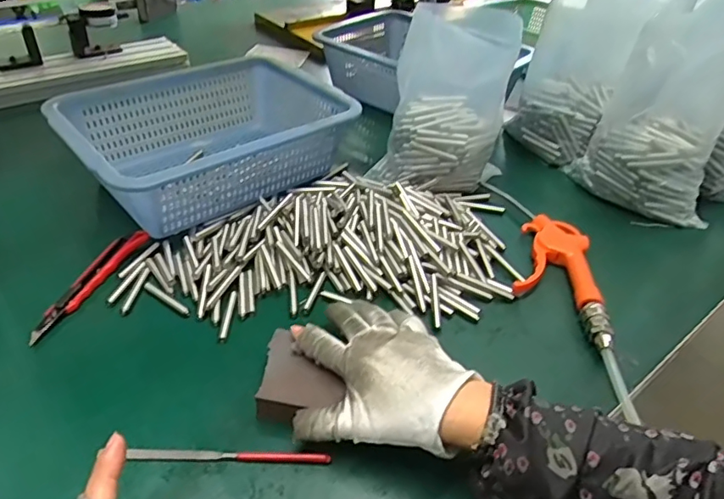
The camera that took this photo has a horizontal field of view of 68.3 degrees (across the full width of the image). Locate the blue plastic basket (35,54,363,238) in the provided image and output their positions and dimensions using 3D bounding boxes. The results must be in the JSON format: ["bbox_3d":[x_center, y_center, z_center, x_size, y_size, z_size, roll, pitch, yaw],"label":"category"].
[{"bbox_3d":[-0.187,-0.140,0.649,0.301,0.091,0.232,-24,47,-31],"label":"blue plastic basket"}]

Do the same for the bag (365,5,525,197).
[{"bbox_3d":[0.095,-0.173,0.620,0.148,0.181,0.129,5,38,2],"label":"bag"}]

